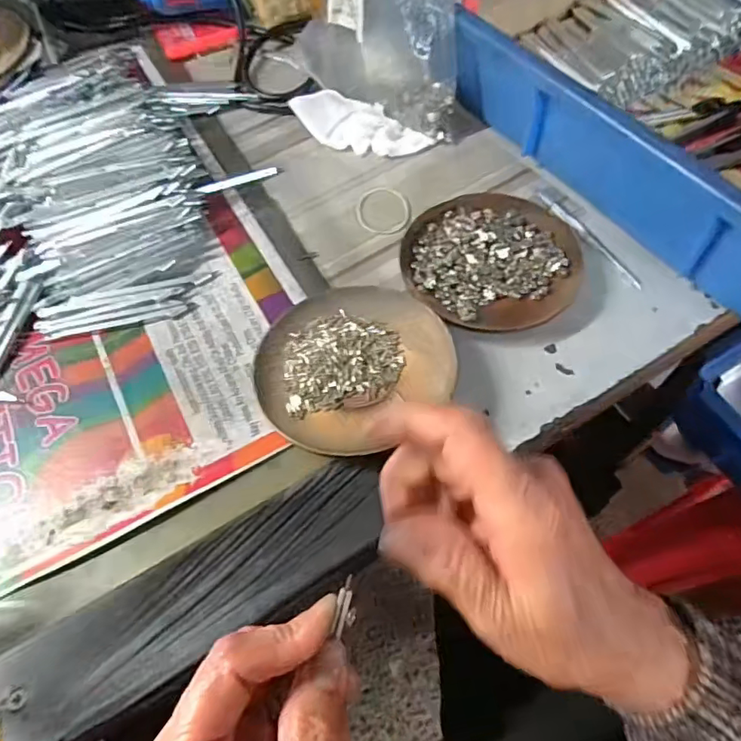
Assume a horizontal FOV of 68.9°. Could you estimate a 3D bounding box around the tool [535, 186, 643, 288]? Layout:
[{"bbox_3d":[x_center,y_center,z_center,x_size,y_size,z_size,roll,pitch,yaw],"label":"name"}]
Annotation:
[{"bbox_3d":[0.153,-0.096,0.380,0.012,0.005,0.105,-28,63,-14],"label":"tool"}]

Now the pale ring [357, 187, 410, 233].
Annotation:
[{"bbox_3d":[0.009,-0.120,0.403,0.038,0.004,0.049,-6,60,-1],"label":"pale ring"}]

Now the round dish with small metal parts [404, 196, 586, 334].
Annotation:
[{"bbox_3d":[0.080,-0.074,0.362,0.112,0.018,0.114,-1,60,2],"label":"round dish with small metal parts"}]

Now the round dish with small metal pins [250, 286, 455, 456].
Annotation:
[{"bbox_3d":[-0.013,-0.007,0.323,0.111,0.022,0.114,-1,60,2],"label":"round dish with small metal pins"}]

